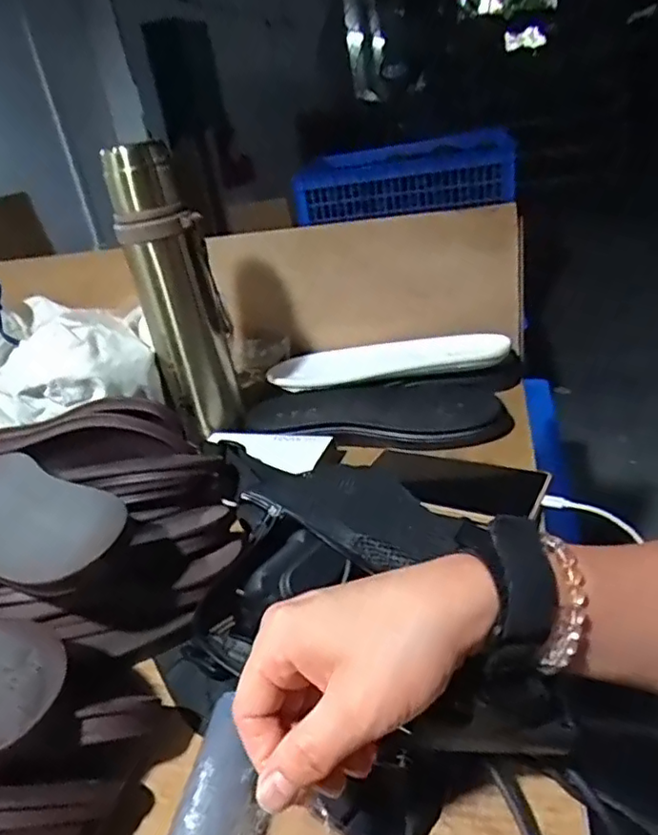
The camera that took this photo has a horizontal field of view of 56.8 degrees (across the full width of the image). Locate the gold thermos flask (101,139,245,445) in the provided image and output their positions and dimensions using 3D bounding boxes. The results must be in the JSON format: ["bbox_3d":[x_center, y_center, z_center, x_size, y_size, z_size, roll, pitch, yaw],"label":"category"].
[{"bbox_3d":[-0.155,-0.122,0.640,0.066,0.293,0.065,10,34,32],"label":"gold thermos flask"}]

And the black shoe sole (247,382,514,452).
[{"bbox_3d":[0.047,-0.003,0.668,0.279,0.029,0.102,-4,29,11],"label":"black shoe sole"}]

